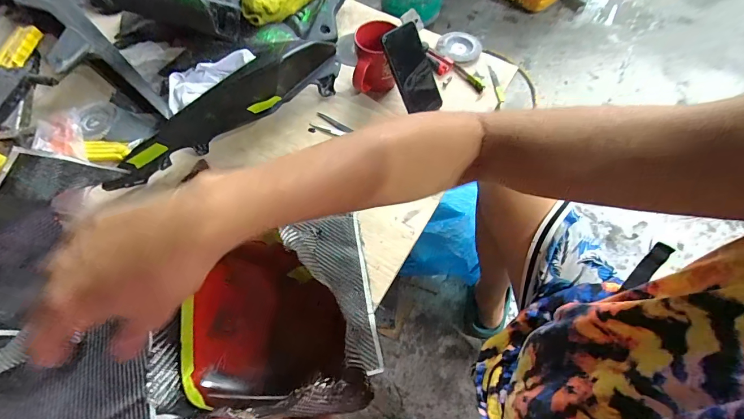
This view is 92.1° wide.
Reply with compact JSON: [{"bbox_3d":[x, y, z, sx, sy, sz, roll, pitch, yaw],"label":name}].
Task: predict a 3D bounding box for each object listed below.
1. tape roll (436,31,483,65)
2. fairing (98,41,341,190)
[{"bbox_3d":[0.192,-0.354,0.777,0.088,0.015,0.099,32,68,16],"label":"tape roll"},{"bbox_3d":[-0.245,-0.175,0.618,0.463,0.118,0.053,-34,67,-14],"label":"fairing"}]

